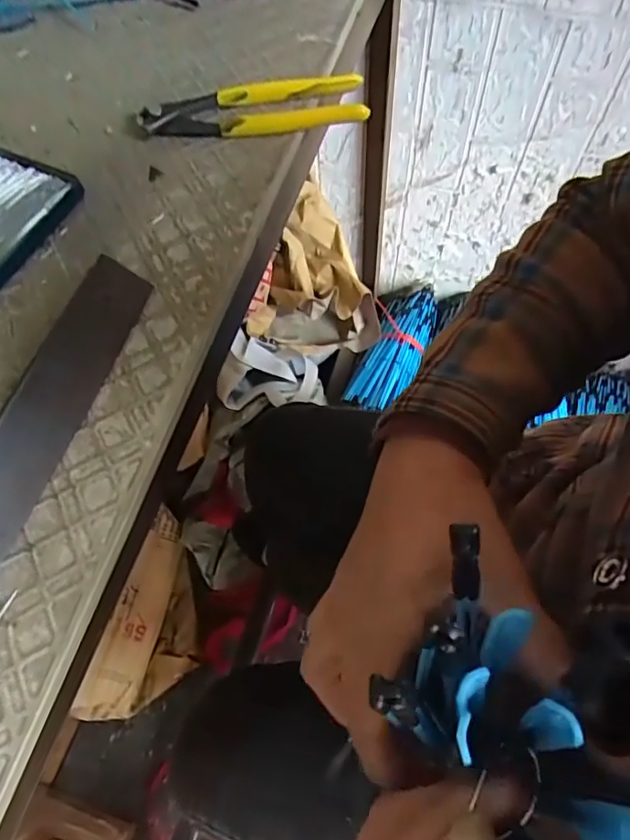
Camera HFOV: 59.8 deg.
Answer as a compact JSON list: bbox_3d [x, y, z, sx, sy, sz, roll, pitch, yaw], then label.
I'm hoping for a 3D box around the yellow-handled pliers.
[{"bbox_3d":[-0.045,-0.230,0.404,0.161,0.016,0.045,-3,65,1],"label":"yellow-handled pliers"}]

